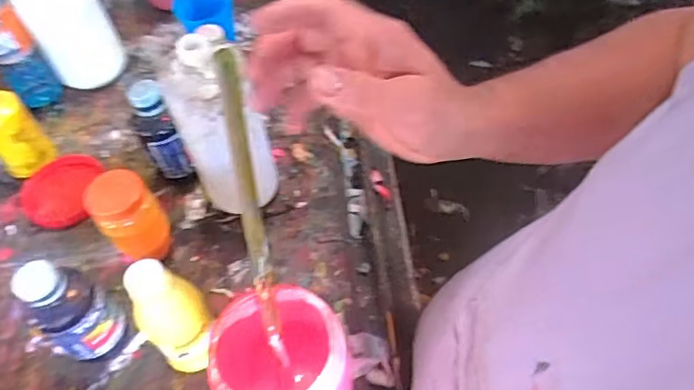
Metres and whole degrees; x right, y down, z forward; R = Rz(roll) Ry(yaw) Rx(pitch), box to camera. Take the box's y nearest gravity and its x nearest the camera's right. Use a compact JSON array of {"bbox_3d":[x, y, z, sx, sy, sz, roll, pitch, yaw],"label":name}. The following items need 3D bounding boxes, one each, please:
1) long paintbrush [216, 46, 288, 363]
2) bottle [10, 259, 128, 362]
[{"bbox_3d":[-0.058,0.021,0.357,0.012,0.226,0.019,-3,31,3],"label":"long paintbrush"},{"bbox_3d":[-0.246,0.107,0.514,0.054,0.132,0.060,32,62,24],"label":"bottle"}]

